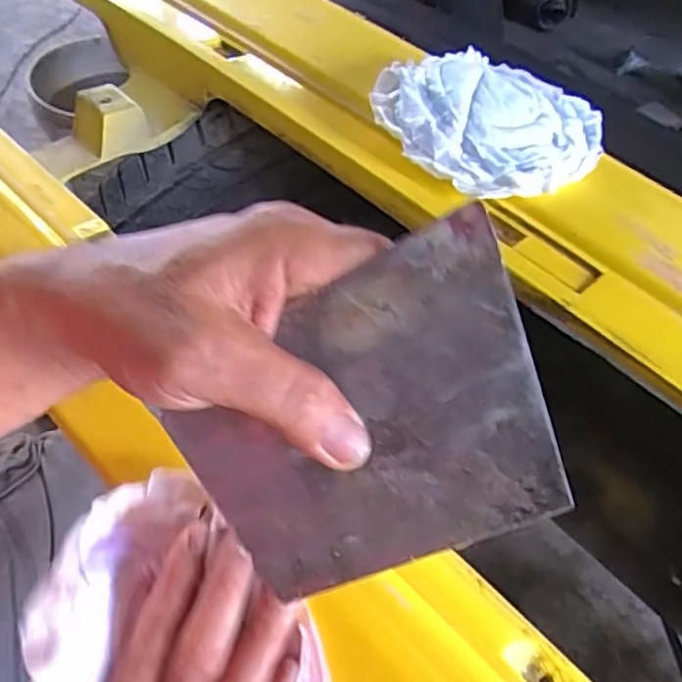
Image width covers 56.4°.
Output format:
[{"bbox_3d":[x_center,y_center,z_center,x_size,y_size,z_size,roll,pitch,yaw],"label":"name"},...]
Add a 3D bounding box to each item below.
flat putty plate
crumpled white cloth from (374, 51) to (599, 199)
[{"bbox_3d":[0.004,0.031,0.216,0.096,0.133,0.005,64,22,2],"label":"flat putty plate"},{"bbox_3d":[0.129,-0.189,0.527,0.197,0.037,0.165,-23,56,-21],"label":"crumpled white cloth"}]

